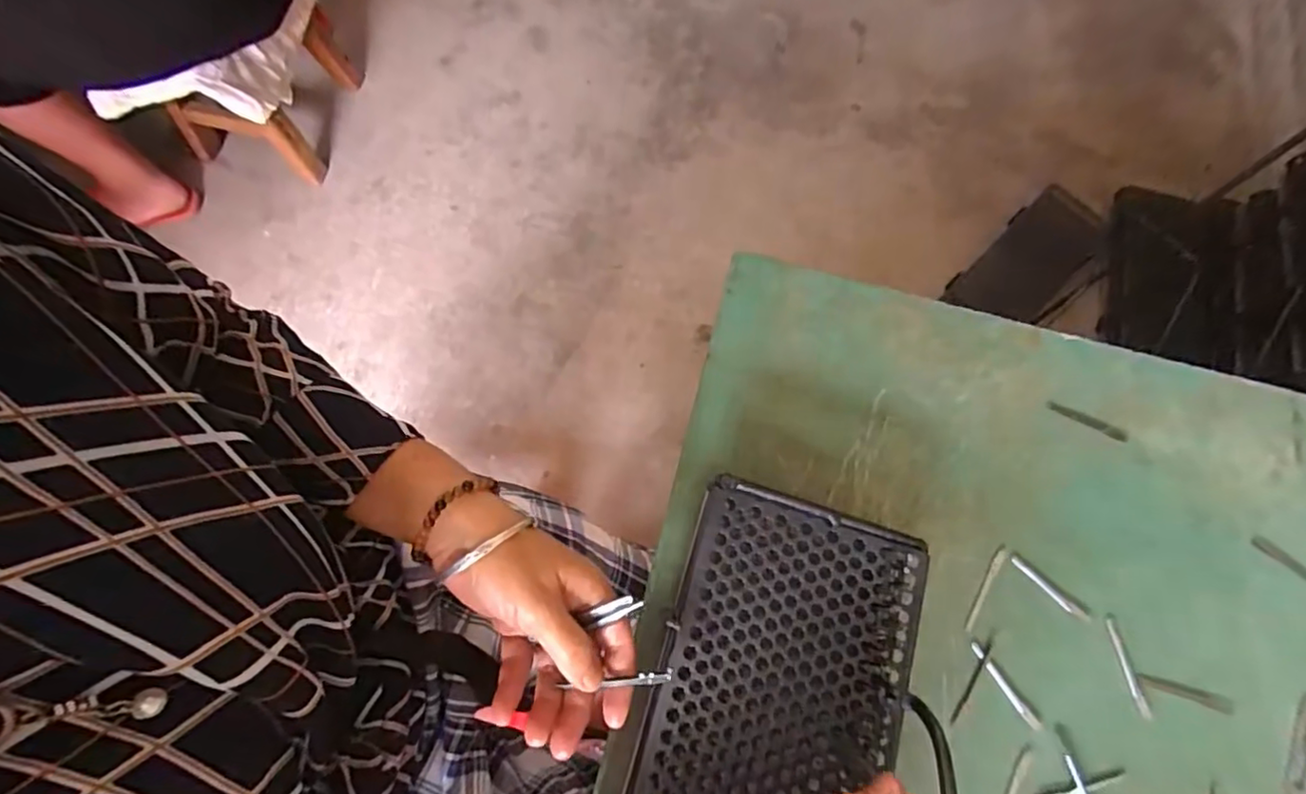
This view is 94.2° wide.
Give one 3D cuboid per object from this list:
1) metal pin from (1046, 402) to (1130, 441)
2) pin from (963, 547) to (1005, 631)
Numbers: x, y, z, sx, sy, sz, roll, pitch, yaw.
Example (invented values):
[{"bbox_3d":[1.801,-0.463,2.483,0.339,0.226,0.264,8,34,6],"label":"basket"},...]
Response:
[{"bbox_3d":[0.355,0.019,0.494,0.067,0.004,0.010,24,72,6],"label":"metal pin"},{"bbox_3d":[0.246,0.141,0.450,0.007,0.004,0.070,35,74,9],"label":"pin"}]

